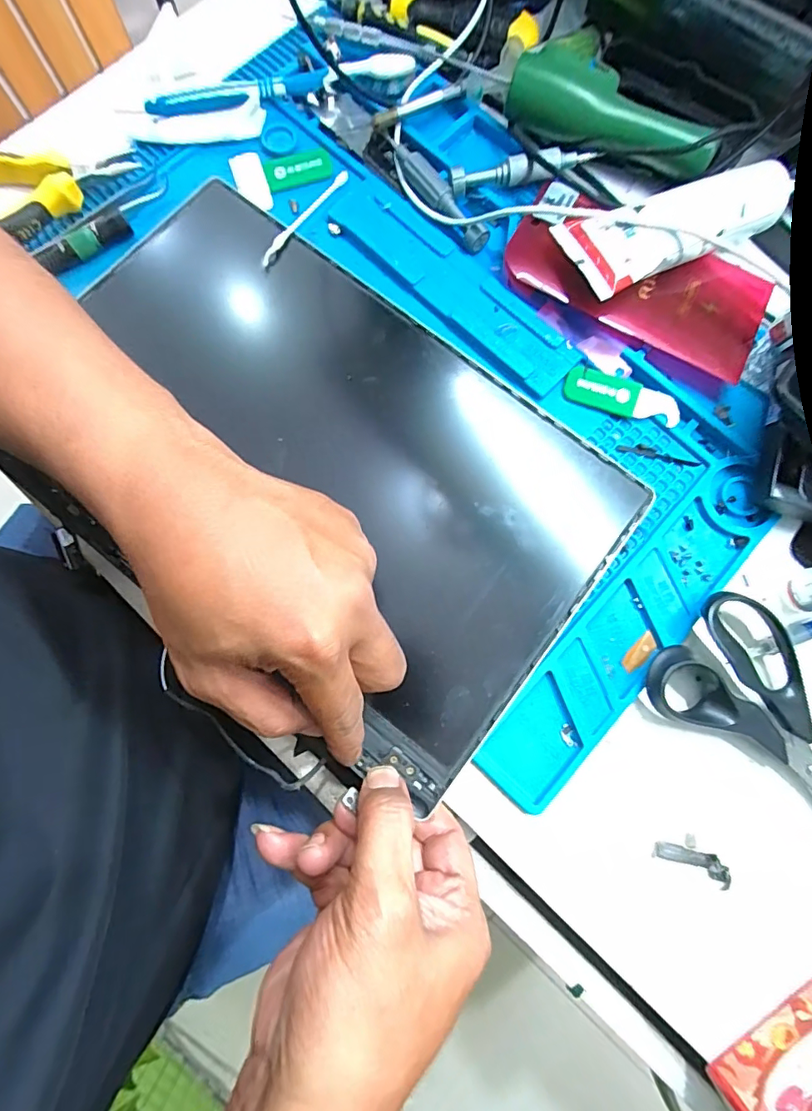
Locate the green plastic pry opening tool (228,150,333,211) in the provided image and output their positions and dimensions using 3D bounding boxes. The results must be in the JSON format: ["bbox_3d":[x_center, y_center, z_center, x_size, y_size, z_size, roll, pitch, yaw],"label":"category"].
[{"bbox_3d":[-0.084,-0.259,0.330,0.065,0.012,0.037,-14,79,-4],"label":"green plastic pry opening tool"}]

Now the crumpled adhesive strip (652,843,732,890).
[{"bbox_3d":[0.151,0.160,0.256,0.039,0.005,0.013,25,79,3],"label":"crumpled adhesive strip"}]

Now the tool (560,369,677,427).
[{"bbox_3d":[0.134,-0.099,0.302,0.071,0.004,0.022,16,79,2],"label":"tool"}]

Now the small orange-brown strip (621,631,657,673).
[{"bbox_3d":[0.133,0.055,0.277,0.026,0.004,0.009,-40,82,-8],"label":"small orange-brown strip"}]

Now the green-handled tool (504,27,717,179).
[{"bbox_3d":[0.130,-0.278,0.311,0.134,0.033,0.039,26,79,4],"label":"green-handled tool"}]

